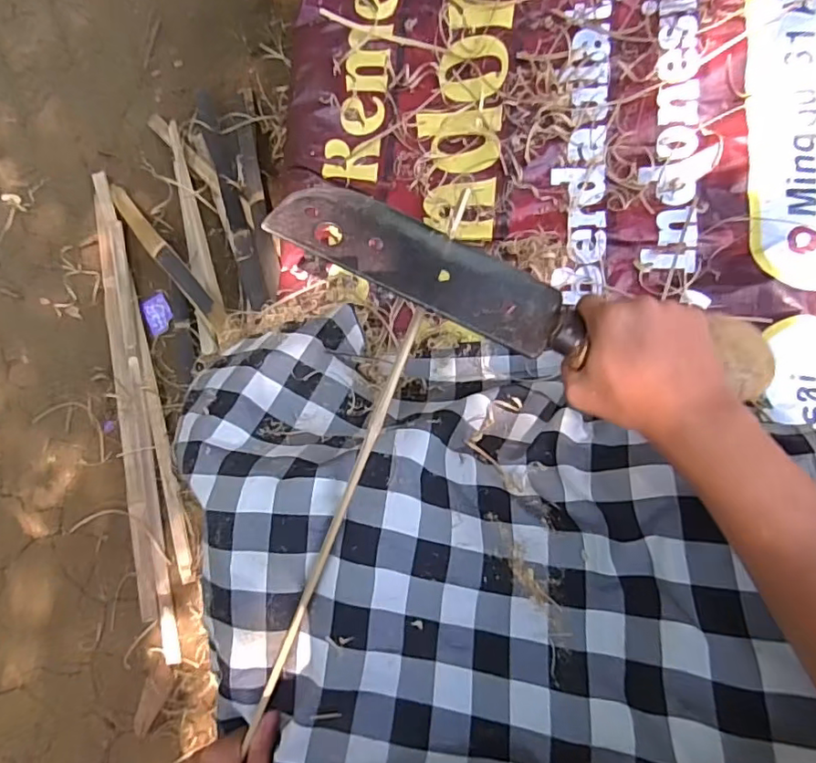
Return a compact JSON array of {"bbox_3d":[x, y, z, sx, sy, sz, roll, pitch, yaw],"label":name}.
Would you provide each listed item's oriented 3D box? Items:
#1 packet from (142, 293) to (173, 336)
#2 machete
[{"bbox_3d":[-0.525,-0.142,1.157,0.056,0.013,0.081,-23,82,4],"label":"packet"},{"bbox_3d":[0.082,-0.059,0.395,0.365,0.031,0.073,19,87,0],"label":"machete"}]

